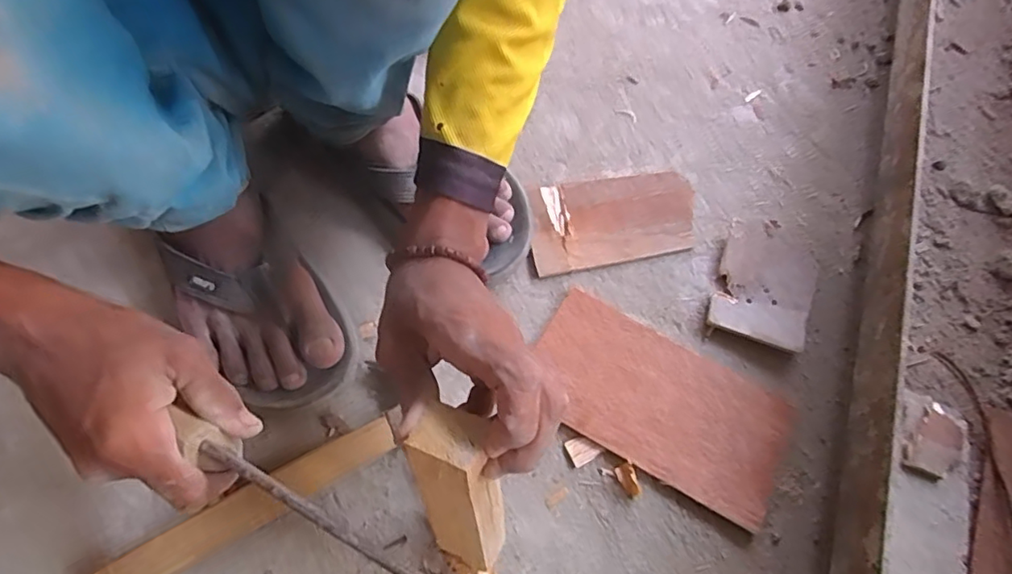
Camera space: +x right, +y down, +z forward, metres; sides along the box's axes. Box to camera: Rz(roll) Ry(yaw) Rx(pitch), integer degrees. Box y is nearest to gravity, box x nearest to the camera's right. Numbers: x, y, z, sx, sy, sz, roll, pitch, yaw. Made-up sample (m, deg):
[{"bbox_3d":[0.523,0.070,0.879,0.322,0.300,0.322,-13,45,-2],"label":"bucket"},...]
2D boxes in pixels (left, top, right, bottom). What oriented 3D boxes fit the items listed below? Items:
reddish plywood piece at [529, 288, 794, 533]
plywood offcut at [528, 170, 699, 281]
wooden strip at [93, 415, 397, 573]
[{"bbox_3d":[0.111,0.084,0.429,0.193,0.008,0.100,29,68,12],"label":"reddish plywood piece"},{"bbox_3d":[0.093,-0.060,0.496,0.147,0.009,0.083,-9,65,-6],"label":"plywood offcut"},{"bbox_3d":[-0.172,0.148,0.389,0.203,0.019,0.029,-28,69,-14],"label":"wooden strip"}]

